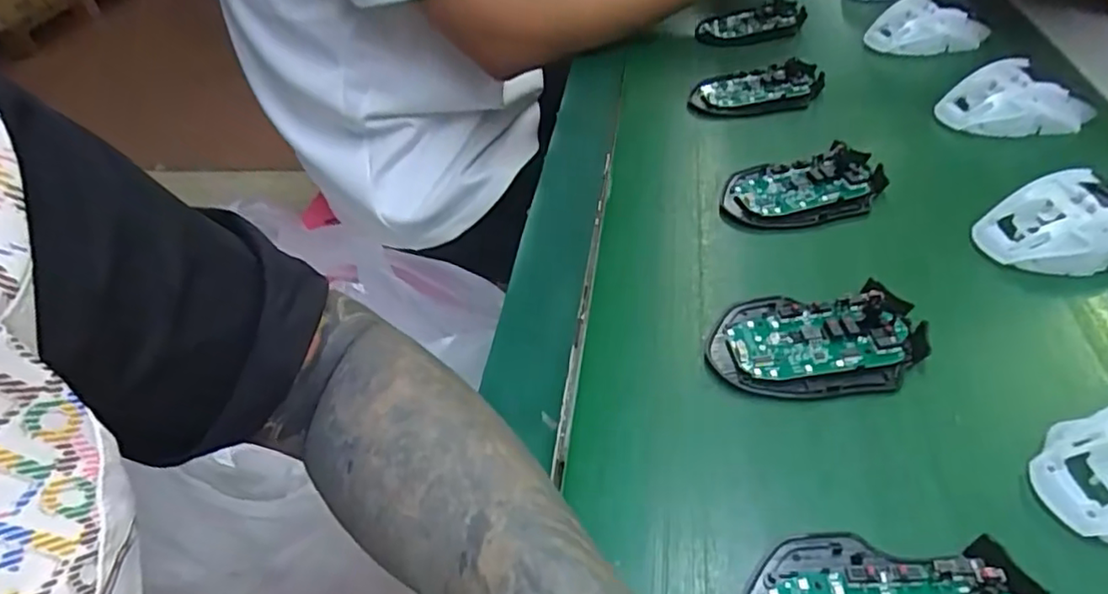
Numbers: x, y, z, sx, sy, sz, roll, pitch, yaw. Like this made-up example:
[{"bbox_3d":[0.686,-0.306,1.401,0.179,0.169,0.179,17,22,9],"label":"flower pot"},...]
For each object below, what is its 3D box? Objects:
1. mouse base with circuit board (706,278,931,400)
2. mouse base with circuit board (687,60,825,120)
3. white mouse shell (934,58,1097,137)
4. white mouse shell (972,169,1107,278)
[{"bbox_3d":[0.148,0.024,0.365,0.114,0.019,0.068,-1,43,7],"label":"mouse base with circuit board"},{"bbox_3d":[0.183,-0.185,0.579,0.115,0.018,0.060,-11,43,-4],"label":"mouse base with circuit board"},{"bbox_3d":[0.363,-0.158,0.512,0.101,0.038,0.057,2,44,10],"label":"white mouse shell"},{"bbox_3d":[0.327,-0.047,0.406,0.107,0.036,0.067,-6,43,1],"label":"white mouse shell"}]

